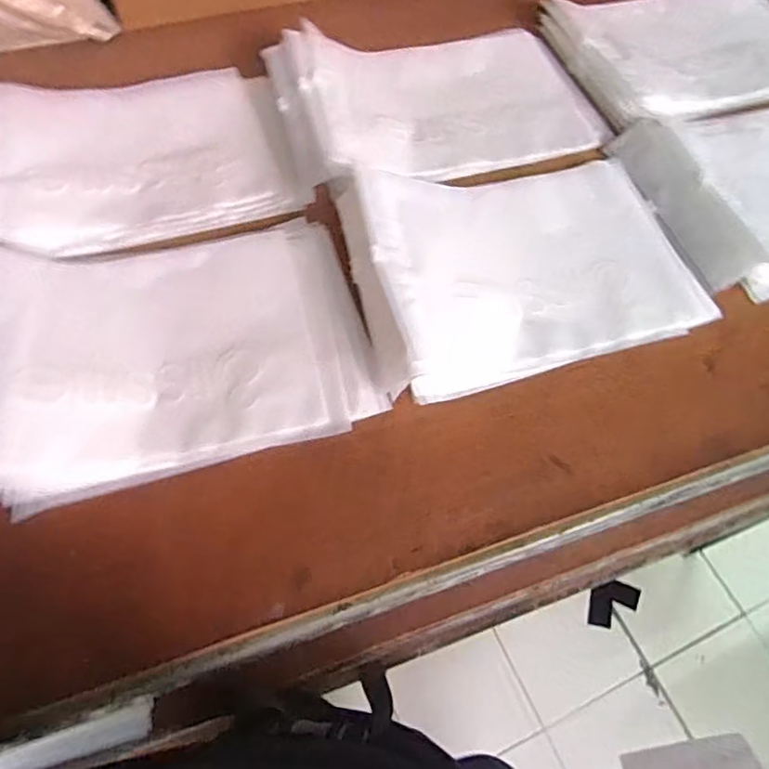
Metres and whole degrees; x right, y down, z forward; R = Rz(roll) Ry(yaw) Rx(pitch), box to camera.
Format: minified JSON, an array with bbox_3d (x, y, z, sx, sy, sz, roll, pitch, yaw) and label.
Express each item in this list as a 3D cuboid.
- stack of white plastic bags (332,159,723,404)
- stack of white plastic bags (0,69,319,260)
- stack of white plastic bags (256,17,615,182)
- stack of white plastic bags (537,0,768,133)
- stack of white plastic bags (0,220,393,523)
[{"bbox_3d":[0.109,-0.100,0.454,0.262,0.052,0.193,-11,62,-7],"label":"stack of white plastic bags"},{"bbox_3d":[-0.212,-0.193,0.502,0.264,0.041,0.193,-19,64,-11],"label":"stack of white plastic bags"},{"bbox_3d":[0.050,-0.263,0.540,0.279,0.039,0.182,-17,63,-10],"label":"stack of white plastic bags"},{"bbox_3d":[0.318,-0.351,0.611,0.282,0.032,0.196,-19,64,-11],"label":"stack of white plastic bags"},{"bbox_3d":[-0.153,-0.033,0.408,0.267,0.059,0.187,-16,63,-9],"label":"stack of white plastic bags"}]

